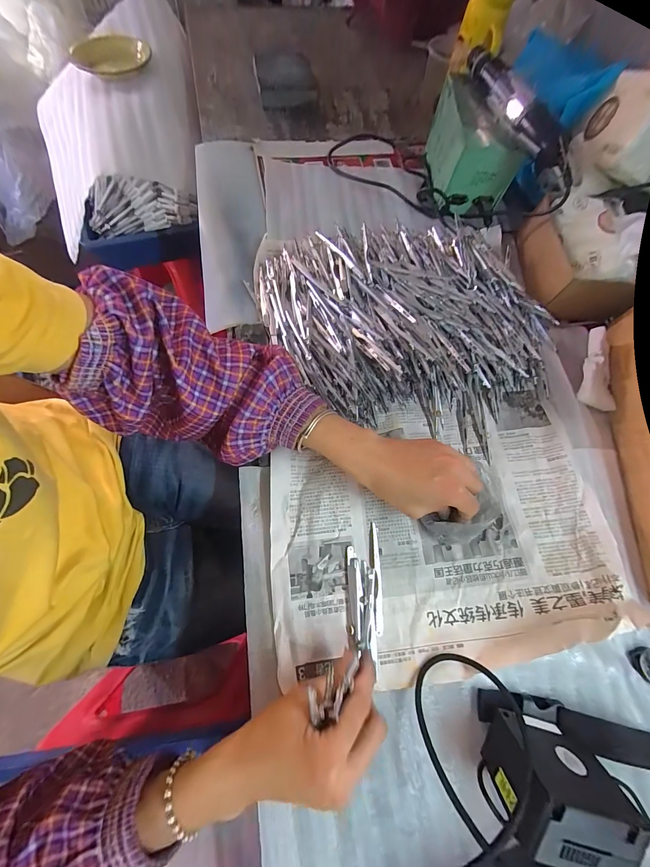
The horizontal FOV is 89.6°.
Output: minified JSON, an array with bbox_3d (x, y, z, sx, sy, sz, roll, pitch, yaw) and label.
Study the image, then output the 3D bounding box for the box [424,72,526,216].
[{"bbox_3d":[0.214,-0.428,0.483,0.093,0.100,0.172,-1,71,-6],"label":"box"}]

